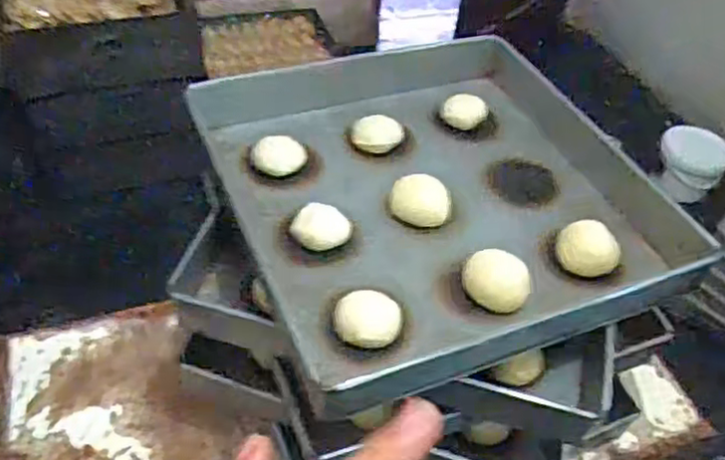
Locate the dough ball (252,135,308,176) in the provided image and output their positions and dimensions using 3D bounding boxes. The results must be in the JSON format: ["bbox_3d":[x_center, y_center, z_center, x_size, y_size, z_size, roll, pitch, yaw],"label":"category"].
[{"bbox_3d":[-0.091,-0.082,0.768,0.055,0.025,0.047,10,45,4],"label":"dough ball"}]

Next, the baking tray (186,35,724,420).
[{"bbox_3d":[0.068,-0.041,0.743,0.404,0.075,0.389,-12,48,-17],"label":"baking tray"}]

